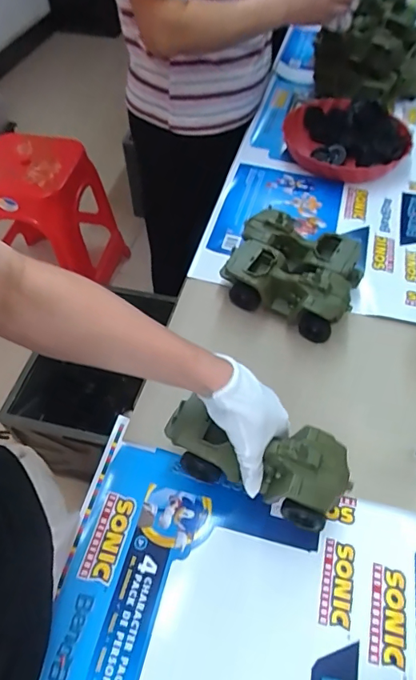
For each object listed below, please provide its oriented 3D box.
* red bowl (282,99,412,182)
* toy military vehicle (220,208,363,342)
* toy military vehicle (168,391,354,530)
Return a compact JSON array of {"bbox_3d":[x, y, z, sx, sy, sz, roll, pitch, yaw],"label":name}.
[{"bbox_3d":[0.271,-0.396,0.895,0.231,0.064,0.237,0,54,0],"label":"red bowl"},{"bbox_3d":[0.126,-0.103,0.668,0.189,0.076,0.147,25,58,17],"label":"toy military vehicle"},{"bbox_3d":[0.045,0.116,0.460,0.186,0.076,0.081,15,55,14],"label":"toy military vehicle"}]

